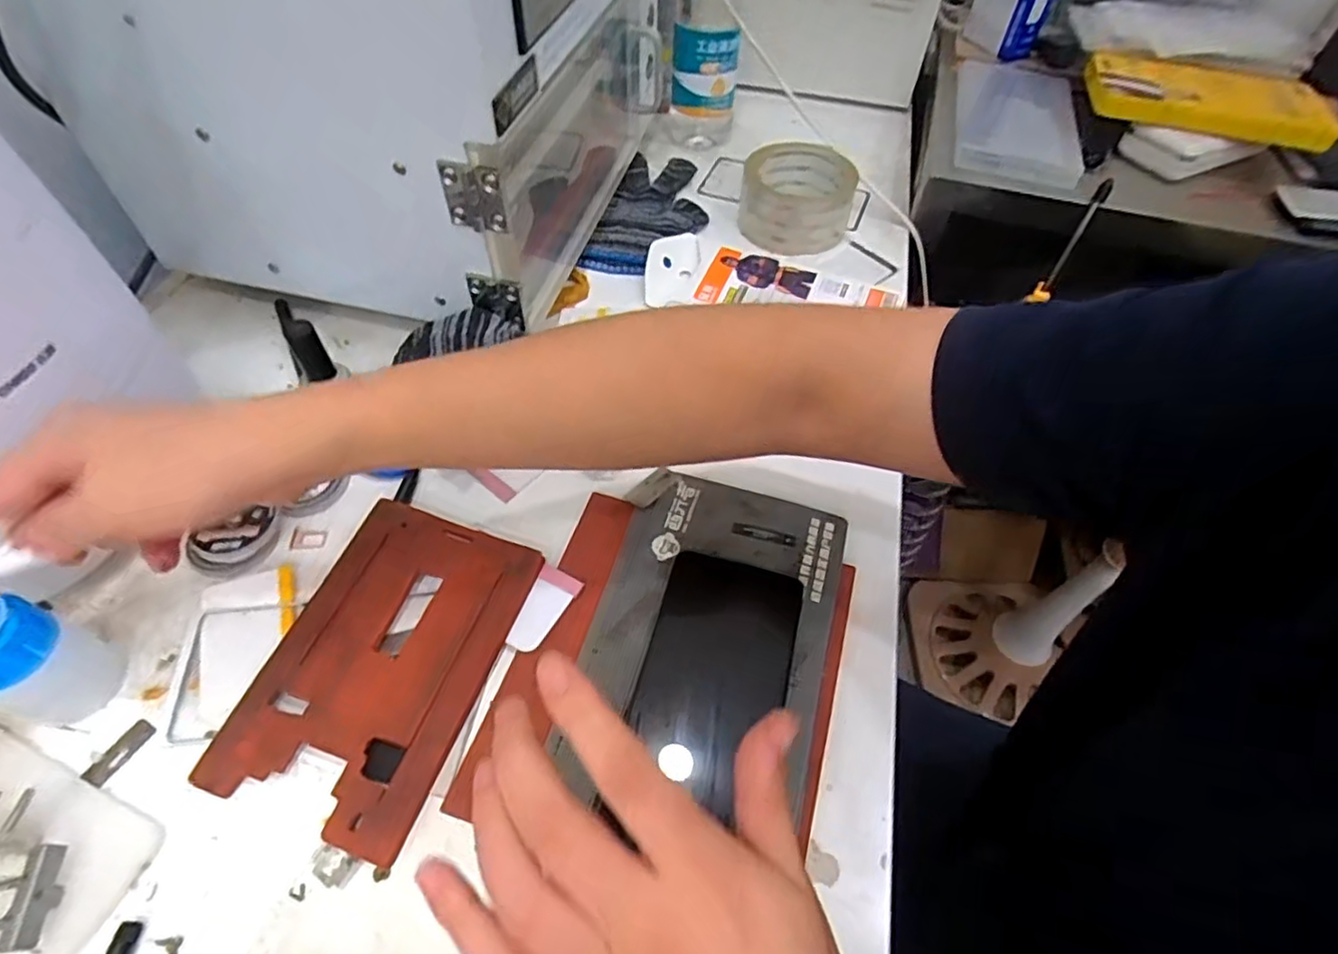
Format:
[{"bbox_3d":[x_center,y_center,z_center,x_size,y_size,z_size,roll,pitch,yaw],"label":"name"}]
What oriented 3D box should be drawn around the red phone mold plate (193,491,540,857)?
[{"bbox_3d":[-0.151,0.096,0.353,0.109,0.013,0.166,17,55,9],"label":"red phone mold plate"}]

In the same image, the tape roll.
[{"bbox_3d":[0.117,-0.257,0.597,0.097,0.051,0.097,1,53,-2],"label":"tape roll"}]

